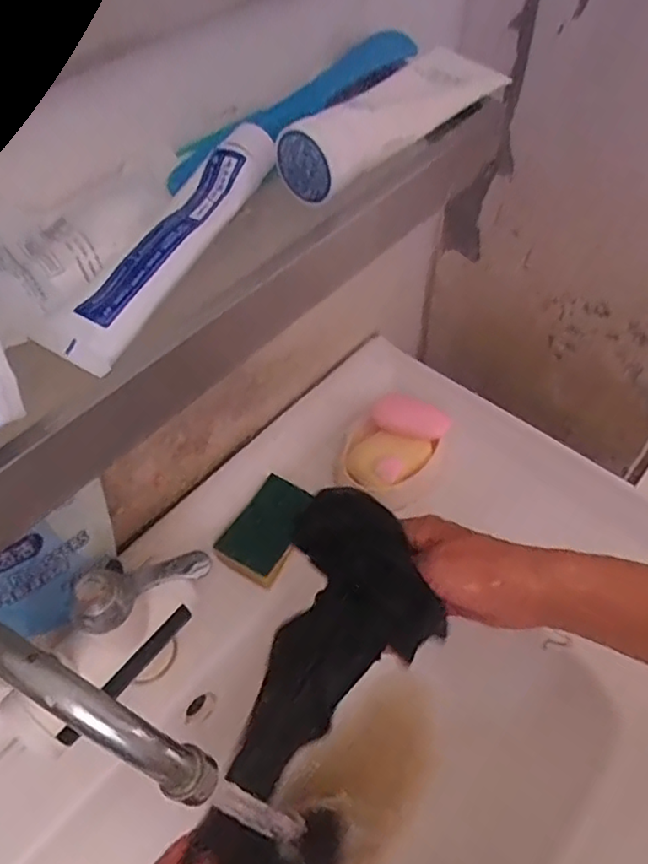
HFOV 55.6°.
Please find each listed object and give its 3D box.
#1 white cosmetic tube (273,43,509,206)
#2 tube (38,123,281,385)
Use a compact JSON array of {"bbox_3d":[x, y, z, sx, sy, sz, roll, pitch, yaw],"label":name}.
[{"bbox_3d":[0.042,-0.194,0.361,0.049,0.035,0.163,37,64,25],"label":"white cosmetic tube"},{"bbox_3d":[-0.078,-0.099,0.309,0.038,0.033,0.158,25,60,19],"label":"tube"}]

